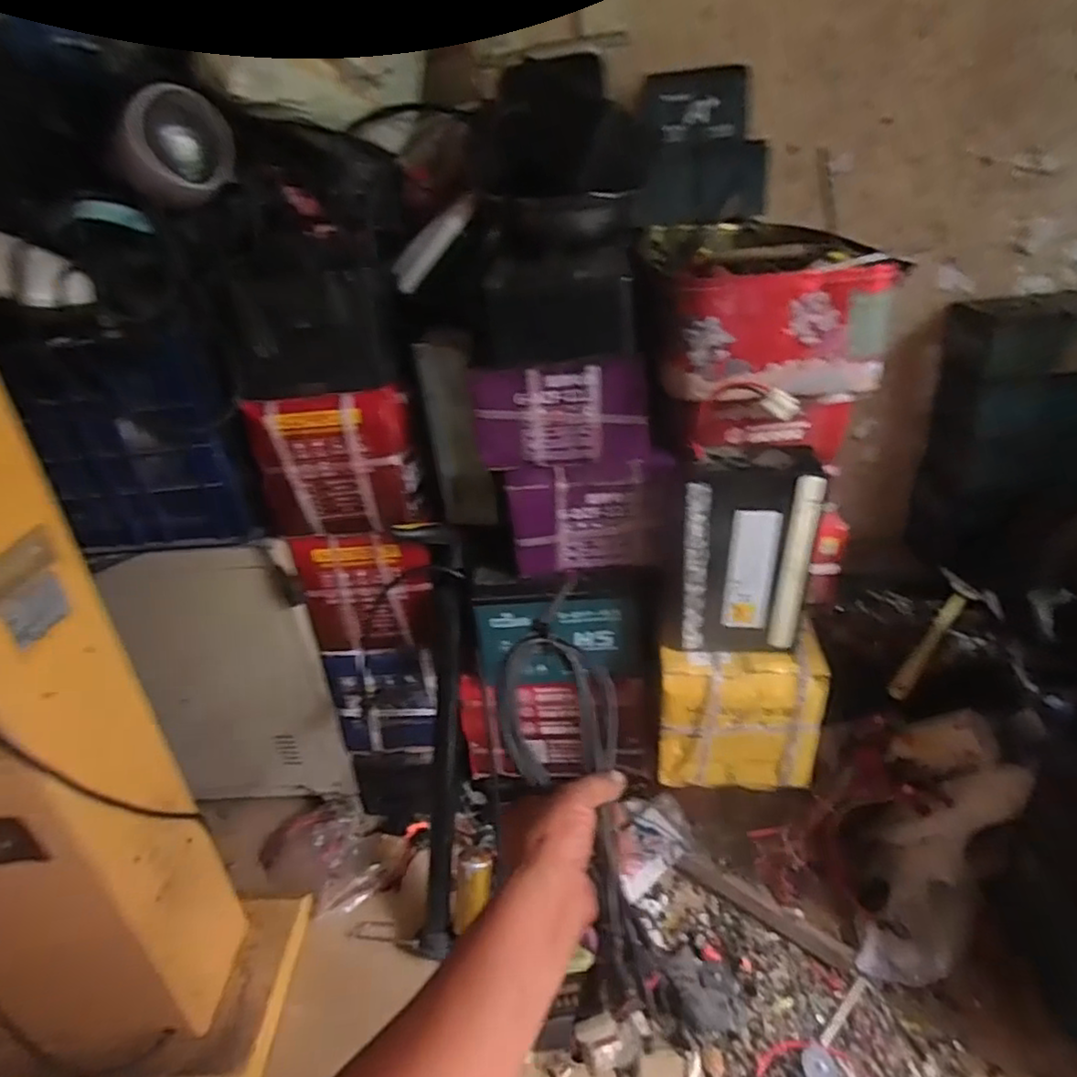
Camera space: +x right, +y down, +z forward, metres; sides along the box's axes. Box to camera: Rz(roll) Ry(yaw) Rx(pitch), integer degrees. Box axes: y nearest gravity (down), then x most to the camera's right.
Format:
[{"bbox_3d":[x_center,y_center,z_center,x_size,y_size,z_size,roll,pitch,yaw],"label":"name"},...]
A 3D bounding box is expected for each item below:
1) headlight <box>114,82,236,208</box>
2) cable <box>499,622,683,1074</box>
[{"bbox_3d":[-0.397,-0.429,0.704,0.119,0.111,0.096,-17,31,-17],"label":"headlight"},{"bbox_3d":[0.040,0.229,0.517,0.100,0.072,0.320,-11,69,-7],"label":"cable"}]

